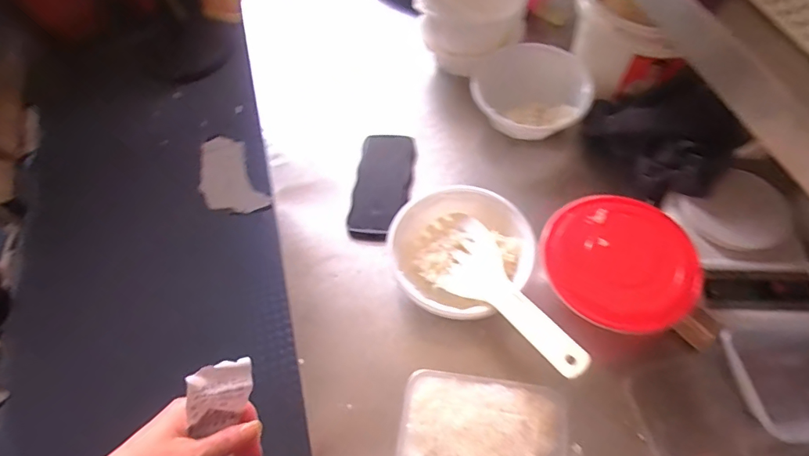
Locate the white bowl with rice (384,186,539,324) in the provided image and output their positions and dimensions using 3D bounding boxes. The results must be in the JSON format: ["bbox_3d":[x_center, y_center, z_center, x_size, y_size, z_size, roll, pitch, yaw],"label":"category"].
[{"bbox_3d":[0.066,0.034,0.553,0.159,0.067,0.161,-2,57,3],"label":"white bowl with rice"}]

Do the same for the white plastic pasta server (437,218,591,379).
[{"bbox_3d":[0.105,0.072,0.478,0.076,0.031,0.211,-27,40,-13],"label":"white plastic pasta server"}]

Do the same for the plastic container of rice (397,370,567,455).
[{"bbox_3d":[0.078,0.209,0.461,0.160,0.035,0.108,6,57,8],"label":"plastic container of rice"}]

